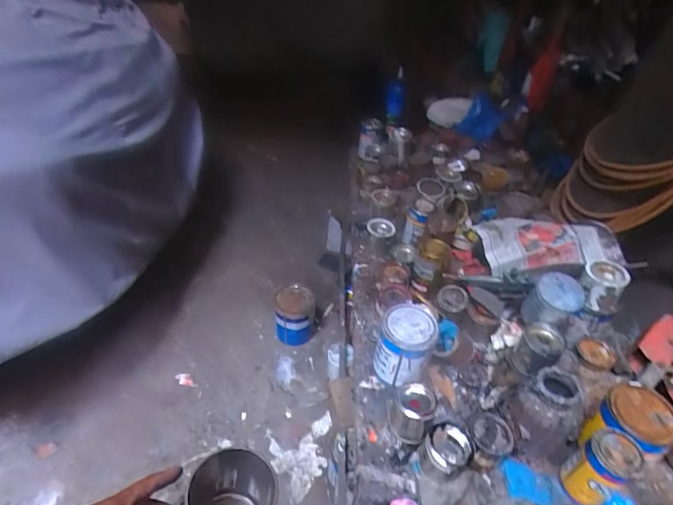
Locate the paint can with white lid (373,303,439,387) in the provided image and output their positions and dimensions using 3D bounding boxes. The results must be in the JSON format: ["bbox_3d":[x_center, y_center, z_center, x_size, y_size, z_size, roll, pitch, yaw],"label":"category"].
[{"bbox_3d":[0.130,0.177,0.797,0.103,0.119,0.108,4,39,-3],"label":"paint can with white lid"}]

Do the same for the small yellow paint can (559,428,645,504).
[{"bbox_3d":[0.407,0.338,0.647,0.067,0.138,0.067,4,39,-3],"label":"small yellow paint can"}]

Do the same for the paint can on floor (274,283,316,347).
[{"bbox_3d":[-0.169,0.257,1.722,0.164,0.213,0.142,4,39,-3],"label":"paint can on floor"}]

